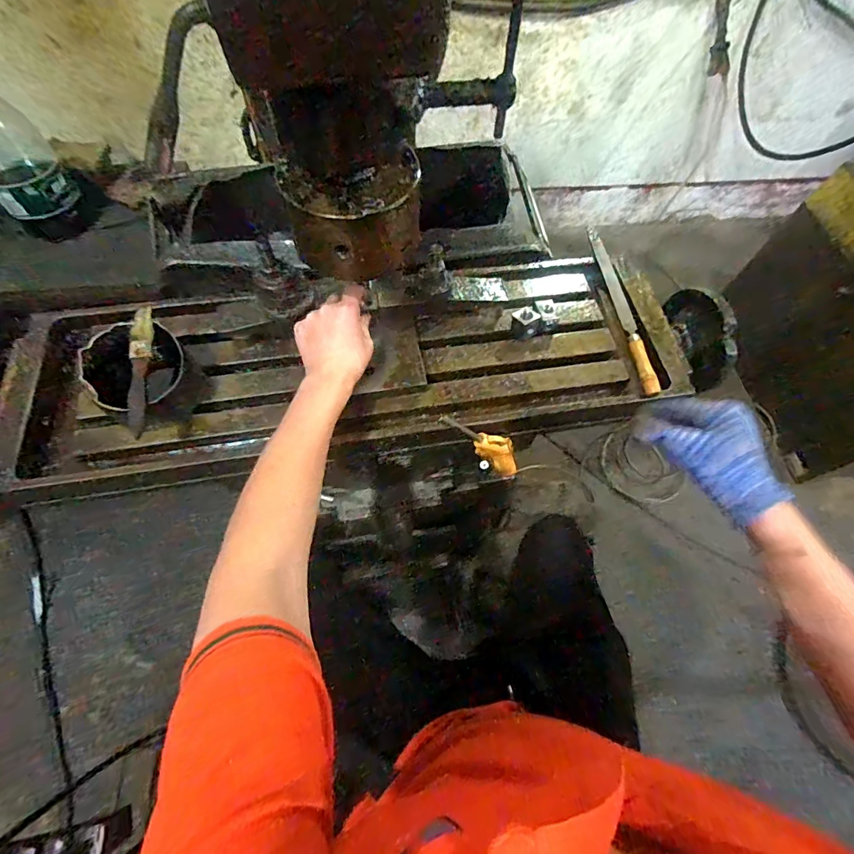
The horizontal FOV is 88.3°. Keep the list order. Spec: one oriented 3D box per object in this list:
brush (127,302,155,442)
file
[{"bbox_3d":[-0.318,-0.064,0.487,0.019,0.027,0.153,-4,64,-6],"label":"brush"},{"bbox_3d":[0.267,-0.171,0.606,0.020,0.023,0.291,-3,64,-5],"label":"file"}]

